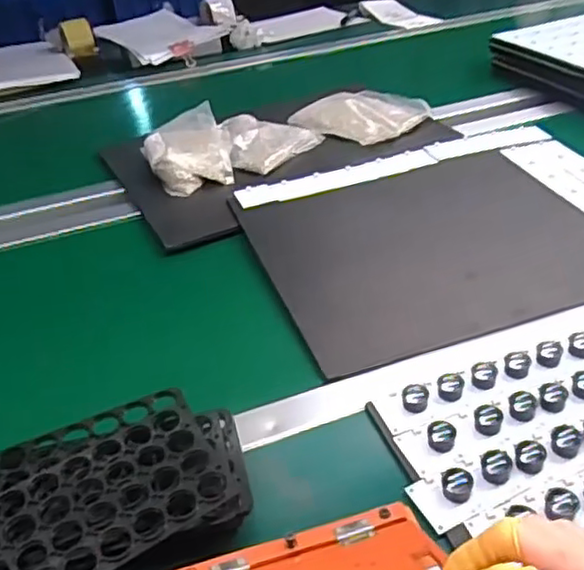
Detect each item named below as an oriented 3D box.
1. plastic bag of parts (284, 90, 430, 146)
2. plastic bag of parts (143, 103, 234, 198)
[{"bbox_3d":[0.104,-0.278,1.044,0.180,0.034,0.165,25,45,36],"label":"plastic bag of parts"},{"bbox_3d":[-0.152,-0.195,0.954,0.121,0.057,0.173,-9,36,-5],"label":"plastic bag of parts"}]

